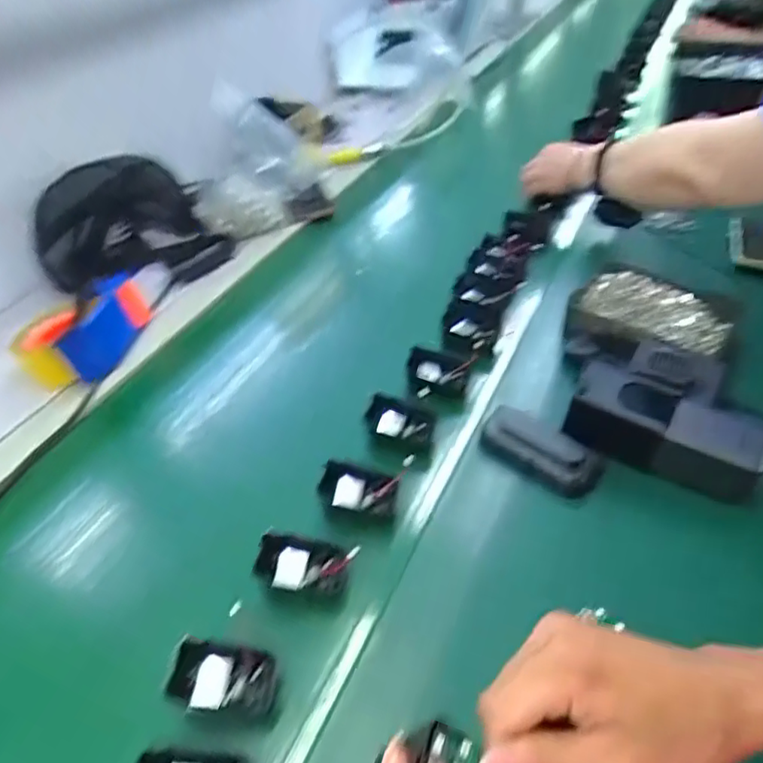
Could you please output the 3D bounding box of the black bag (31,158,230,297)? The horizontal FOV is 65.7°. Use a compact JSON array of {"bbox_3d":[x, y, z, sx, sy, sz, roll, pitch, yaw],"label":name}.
[{"bbox_3d":[-0.373,-0.218,0.861,0.239,0.183,0.120,-30,48,-24],"label":"black bag"}]

